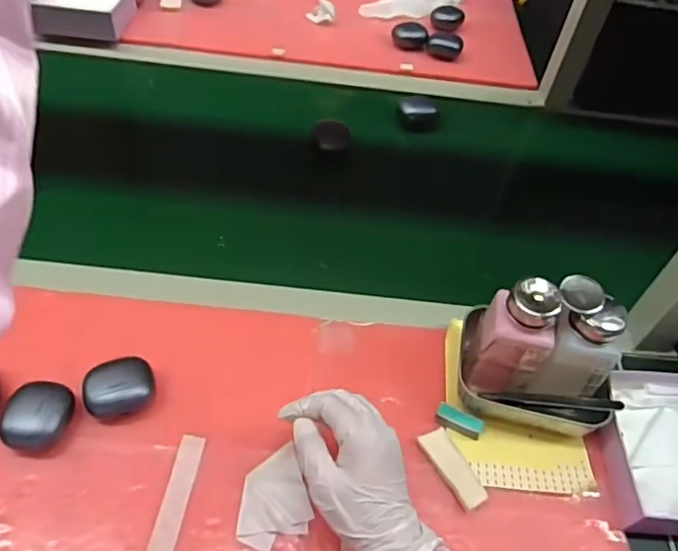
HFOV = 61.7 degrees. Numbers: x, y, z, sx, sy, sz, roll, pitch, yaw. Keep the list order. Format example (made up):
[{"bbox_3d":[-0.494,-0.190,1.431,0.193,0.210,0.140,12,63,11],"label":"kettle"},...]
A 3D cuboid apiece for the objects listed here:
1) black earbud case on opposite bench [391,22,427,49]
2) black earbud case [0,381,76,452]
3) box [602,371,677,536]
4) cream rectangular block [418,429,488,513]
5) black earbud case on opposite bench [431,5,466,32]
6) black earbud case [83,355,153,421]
[{"bbox_3d":[0.118,-0.396,0.943,0.056,0.030,0.050,9,50,1],"label":"black earbud case on opposite bench"},{"bbox_3d":[-0.248,0.116,0.470,0.045,0.027,0.055,13,50,4],"label":"black earbud case"},{"bbox_3d":[0.288,0.146,0.498,0.118,0.034,0.156,6,50,-1],"label":"box"},{"bbox_3d":[0.097,0.163,0.481,0.026,0.010,0.069,-22,56,-23],"label":"cream rectangular block"},{"bbox_3d":[0.190,-0.450,0.992,0.056,0.033,0.037,10,50,2],"label":"black earbud case on opposite bench"},{"bbox_3d":[-0.190,0.098,0.492,0.056,0.021,0.051,-7,51,-13],"label":"black earbud case"}]

